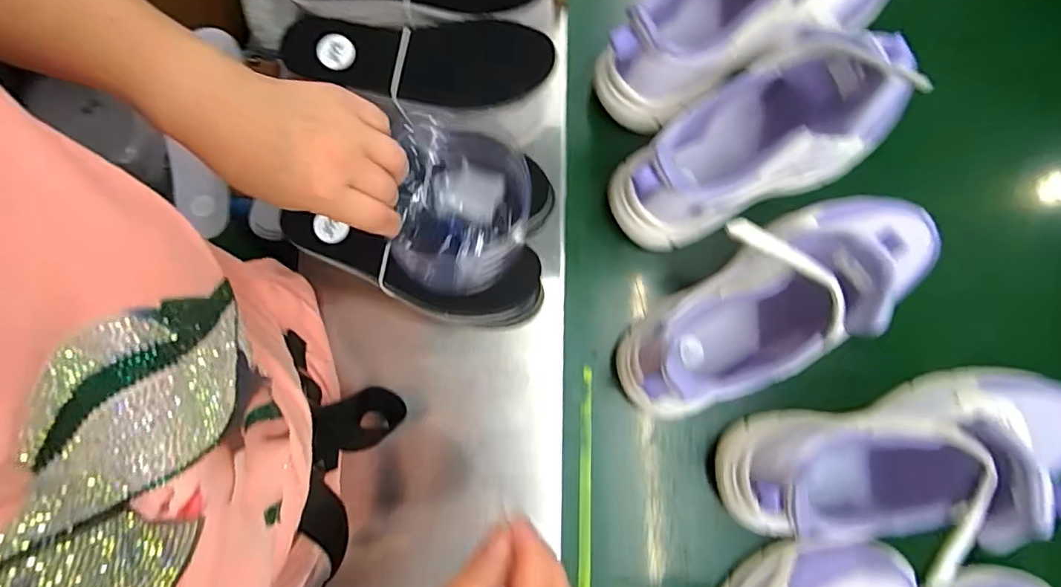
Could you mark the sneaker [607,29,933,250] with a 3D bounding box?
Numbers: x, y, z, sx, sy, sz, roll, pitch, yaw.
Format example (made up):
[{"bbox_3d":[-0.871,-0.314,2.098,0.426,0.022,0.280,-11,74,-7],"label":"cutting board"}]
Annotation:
[{"bbox_3d":[0.204,-0.133,0.425,0.276,0.147,0.087,-23,80,-4],"label":"sneaker"}]

